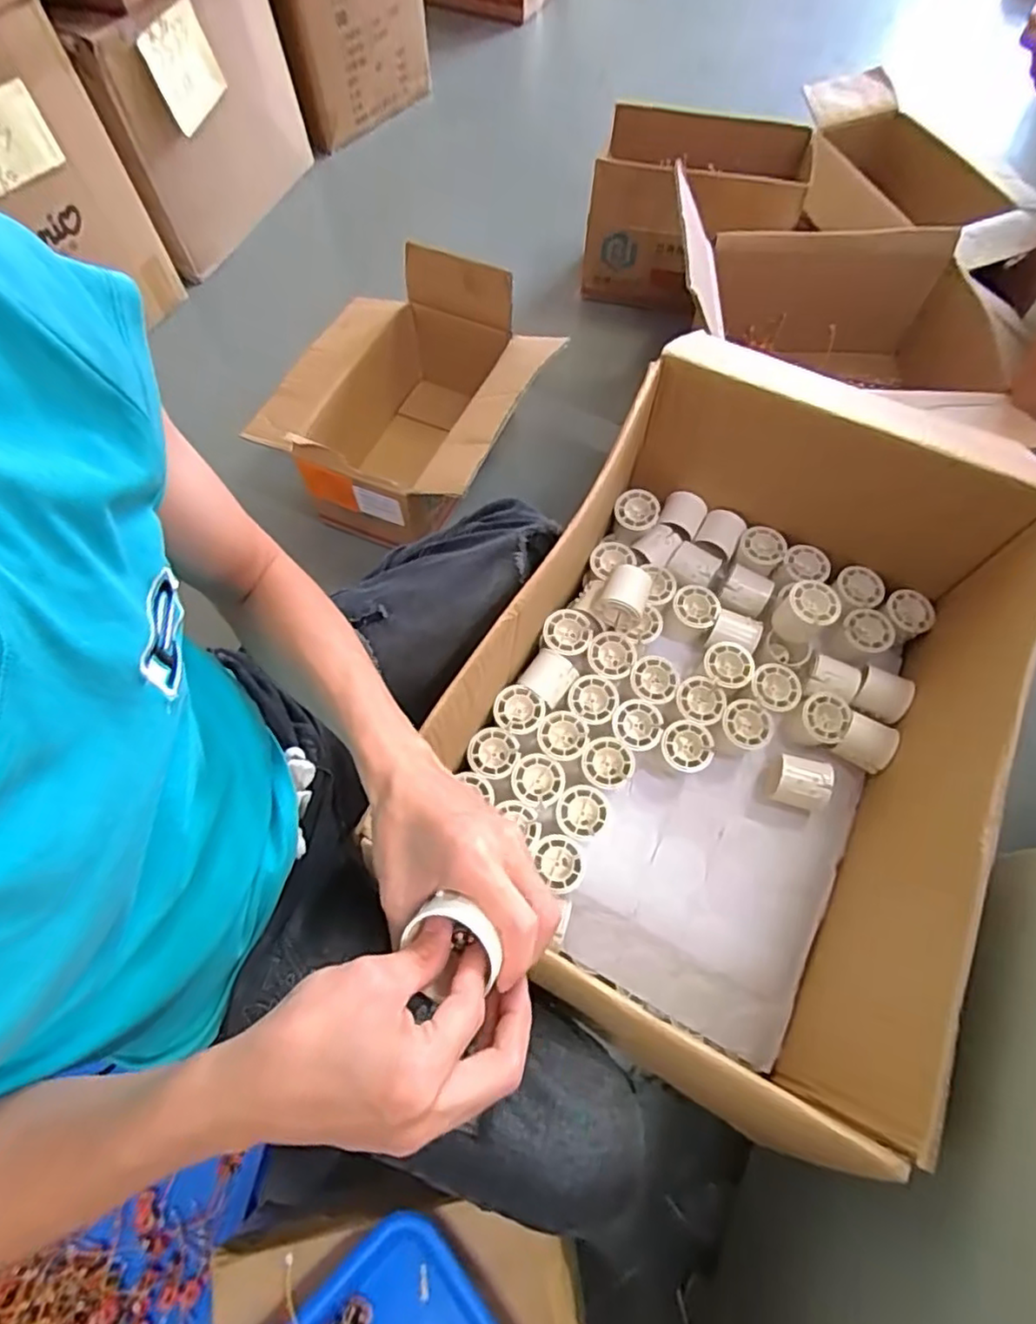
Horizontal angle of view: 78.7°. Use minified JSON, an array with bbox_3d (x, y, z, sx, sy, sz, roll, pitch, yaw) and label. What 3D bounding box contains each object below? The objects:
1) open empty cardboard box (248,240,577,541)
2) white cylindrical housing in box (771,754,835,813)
[{"bbox_3d":[-0.182,-0.423,1.055,0.398,0.243,0.402,24,68,11],"label":"open empty cardboard box"},{"bbox_3d":[0.306,0.133,0.686,0.055,0.048,0.047,13,67,6],"label":"white cylindrical housing in box"}]

